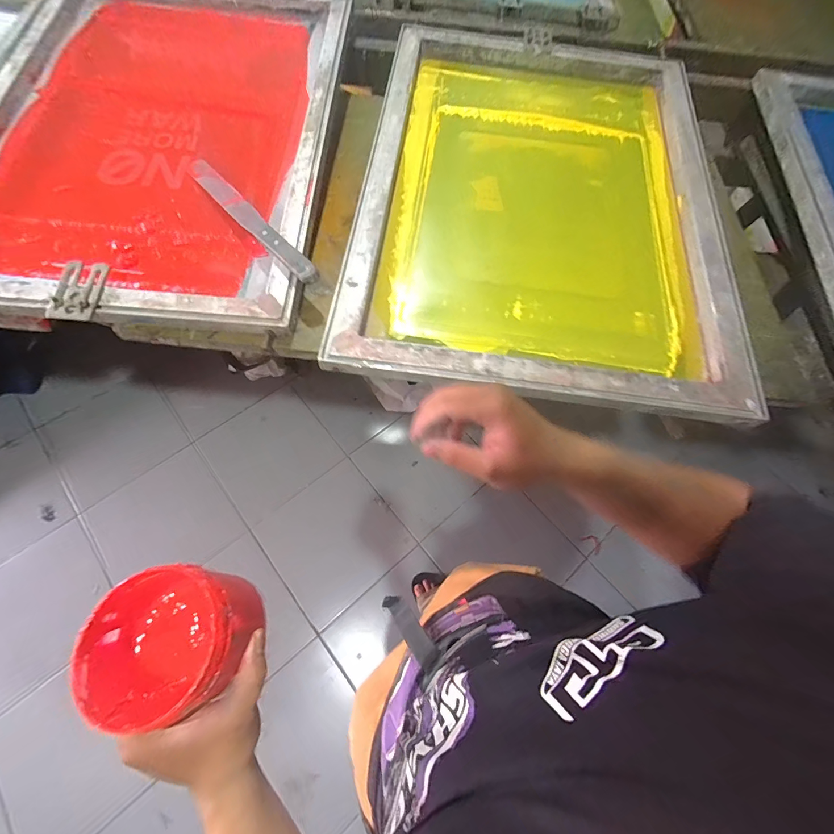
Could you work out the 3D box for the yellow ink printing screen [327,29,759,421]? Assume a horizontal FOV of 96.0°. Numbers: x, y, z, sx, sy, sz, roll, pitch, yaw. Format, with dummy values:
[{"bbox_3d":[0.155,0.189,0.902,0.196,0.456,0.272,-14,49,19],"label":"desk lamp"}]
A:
[{"bbox_3d":[0.196,-0.364,0.587,0.531,0.066,0.750,7,66,2],"label":"yellow ink printing screen"}]

